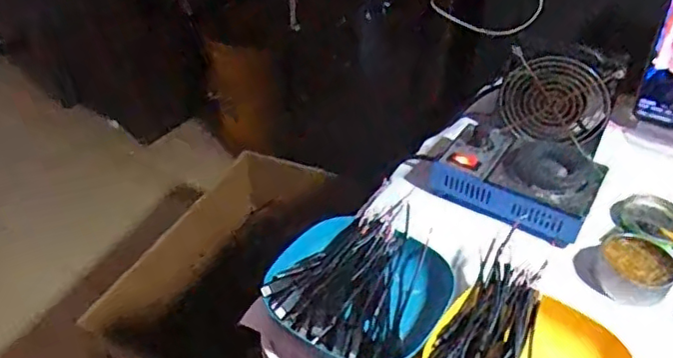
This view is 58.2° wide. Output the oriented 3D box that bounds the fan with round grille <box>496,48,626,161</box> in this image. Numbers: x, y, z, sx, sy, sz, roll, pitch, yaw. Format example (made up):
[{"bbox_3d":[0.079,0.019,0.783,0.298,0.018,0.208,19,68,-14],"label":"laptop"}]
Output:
[{"bbox_3d":[0.244,-0.088,0.673,0.110,0.110,0.030,12,41,12],"label":"fan with round grille"}]

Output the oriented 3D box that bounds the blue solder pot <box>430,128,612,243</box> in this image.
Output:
[{"bbox_3d":[0.180,-0.004,0.603,0.151,0.050,0.095,23,44,24],"label":"blue solder pot"}]

